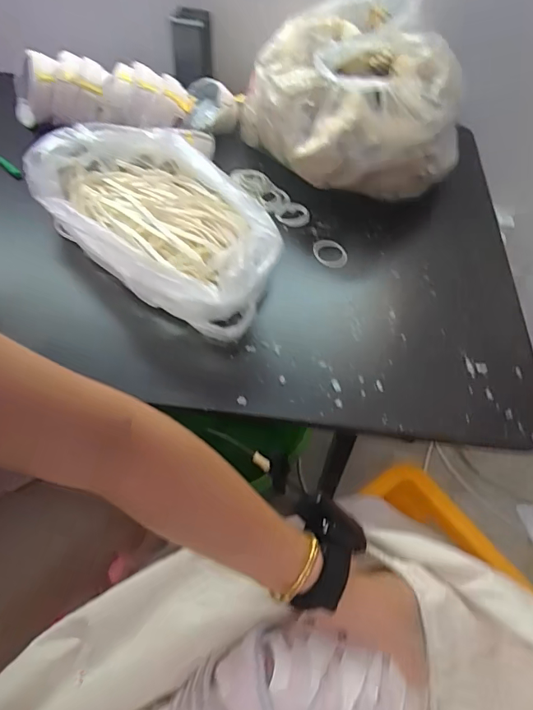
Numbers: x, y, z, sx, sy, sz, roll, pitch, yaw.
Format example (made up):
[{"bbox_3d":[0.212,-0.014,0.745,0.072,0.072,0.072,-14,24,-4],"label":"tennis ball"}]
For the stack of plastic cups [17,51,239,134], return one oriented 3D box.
[{"bbox_3d":[-0.216,-0.394,0.753,0.317,0.089,0.101,9,54,1],"label":"stack of plastic cups"}]

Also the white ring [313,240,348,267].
[{"bbox_3d":[0.086,-0.137,0.663,0.048,0.013,0.042,13,54,4],"label":"white ring"}]

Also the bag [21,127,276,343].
[{"bbox_3d":[-0.131,-0.173,0.590,0.360,0.076,0.183,38,60,21],"label":"bag"}]

